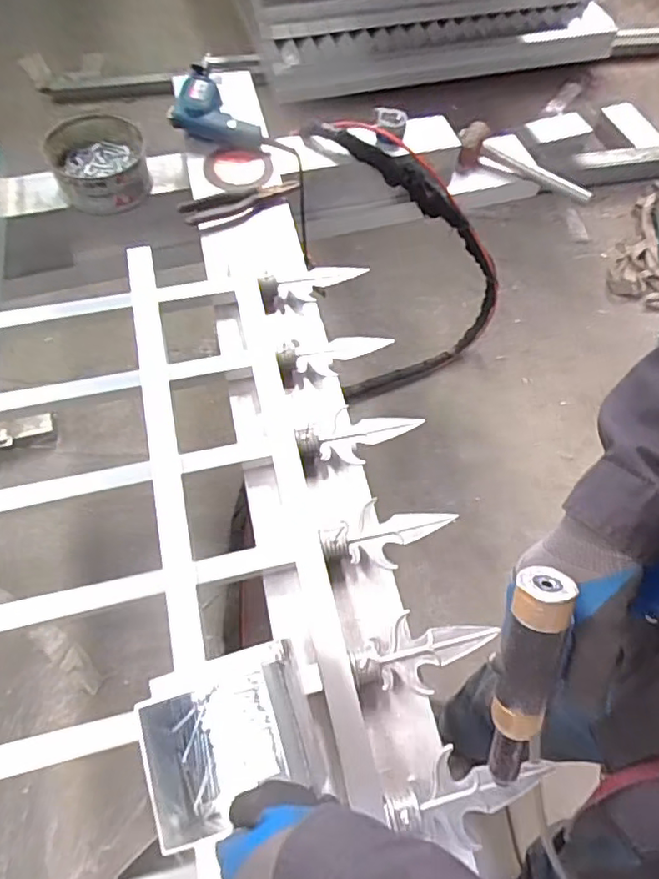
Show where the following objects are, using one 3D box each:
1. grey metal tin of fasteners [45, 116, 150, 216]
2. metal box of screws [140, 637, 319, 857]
[{"bbox_3d":[-0.431,-0.521,1.077,0.175,0.090,0.182,-16,63,-11],"label":"grey metal tin of fasteners"},{"bbox_3d":[-0.084,0.246,0.478,0.136,0.044,0.129,-15,63,-11],"label":"metal box of screws"}]

